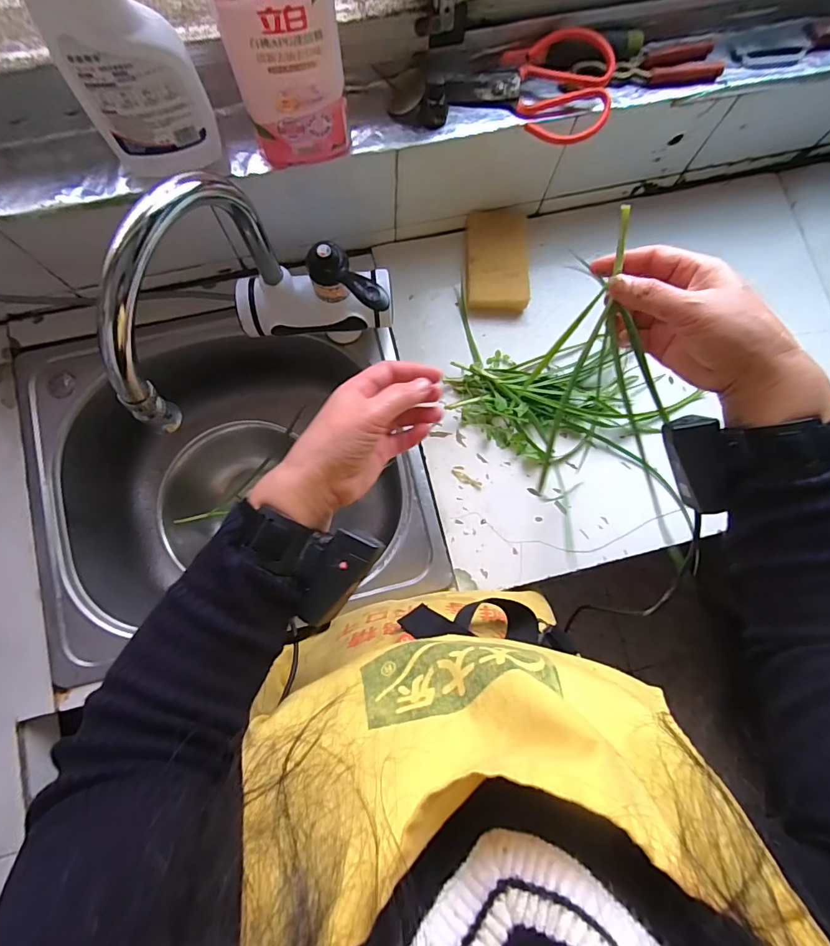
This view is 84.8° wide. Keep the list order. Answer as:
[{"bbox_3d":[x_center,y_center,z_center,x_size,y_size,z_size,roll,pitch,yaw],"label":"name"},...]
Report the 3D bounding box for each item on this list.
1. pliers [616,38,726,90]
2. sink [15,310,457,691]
[{"bbox_3d":[0.276,-0.439,0.492,0.116,0.010,0.042,-14,82,-5],"label":"pliers"},{"bbox_3d":[-0.228,-0.005,0.624,0.470,0.154,0.404,-11,82,-4],"label":"sink"}]

